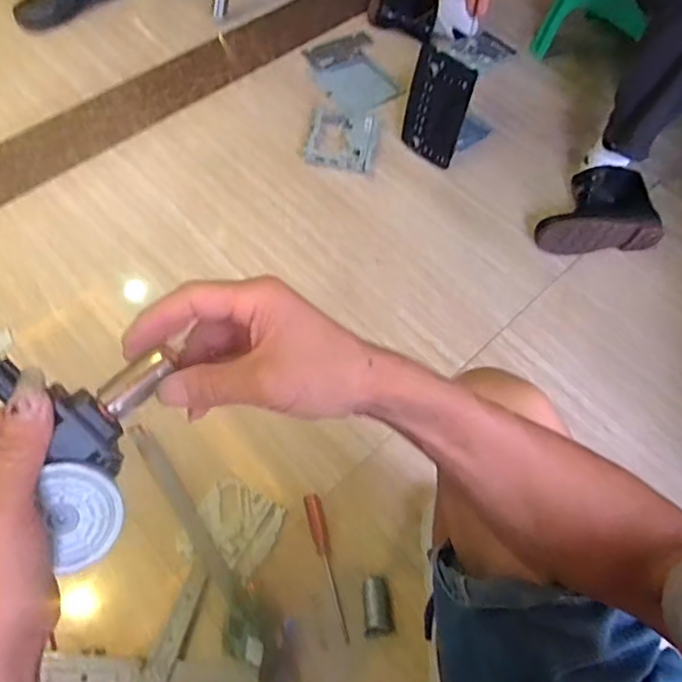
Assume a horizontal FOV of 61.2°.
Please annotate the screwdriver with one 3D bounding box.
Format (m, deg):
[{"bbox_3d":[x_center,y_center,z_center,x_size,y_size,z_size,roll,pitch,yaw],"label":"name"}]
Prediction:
[{"bbox_3d":[-0.018,0.312,0.802,0.024,0.016,0.197,-12,65,-10],"label":"screwdriver"}]

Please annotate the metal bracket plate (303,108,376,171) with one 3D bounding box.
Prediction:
[{"bbox_3d":[-0.001,-0.417,1.183,0.141,0.025,0.140,13,63,3],"label":"metal bracket plate"}]

